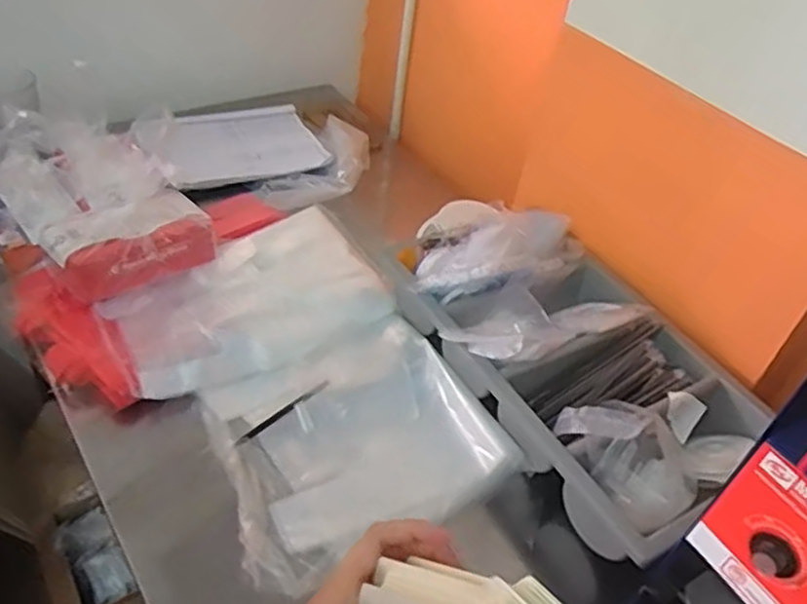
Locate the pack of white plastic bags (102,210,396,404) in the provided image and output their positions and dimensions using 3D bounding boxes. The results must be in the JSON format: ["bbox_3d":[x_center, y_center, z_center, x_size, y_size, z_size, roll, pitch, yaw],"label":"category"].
[{"bbox_3d":[-0.197,-0.001,0.929,0.351,0.046,0.216,-20,50,-30],"label":"pack of white plastic bags"}]

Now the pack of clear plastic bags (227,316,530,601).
[{"bbox_3d":[-0.045,0.158,0.808,0.290,0.026,0.241,-19,50,-29],"label":"pack of clear plastic bags"}]

